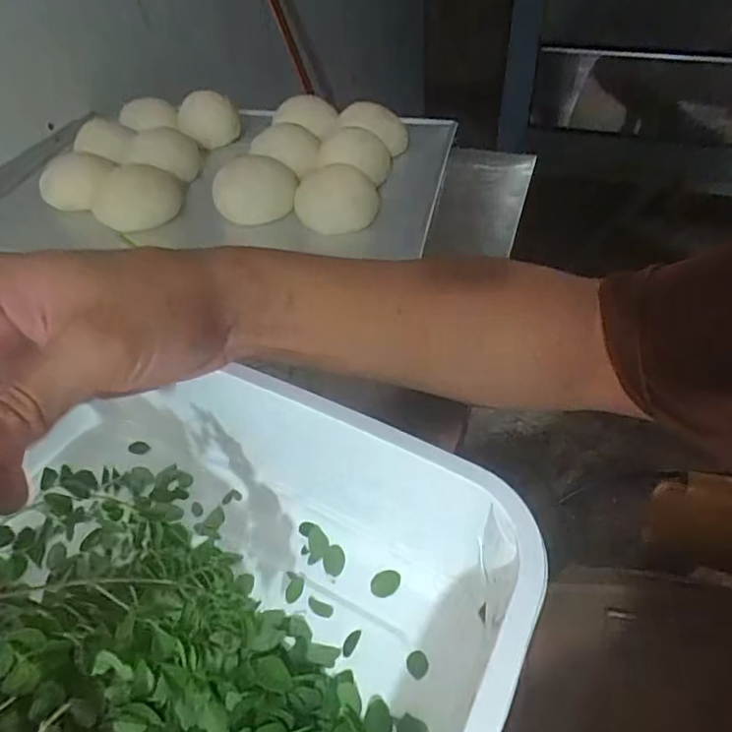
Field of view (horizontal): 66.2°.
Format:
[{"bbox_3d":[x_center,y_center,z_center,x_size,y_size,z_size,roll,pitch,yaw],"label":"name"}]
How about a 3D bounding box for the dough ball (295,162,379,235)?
[{"bbox_3d":[-0.026,-0.151,0.519,0.069,0.054,0.048,3,46,8],"label":"dough ball"}]

